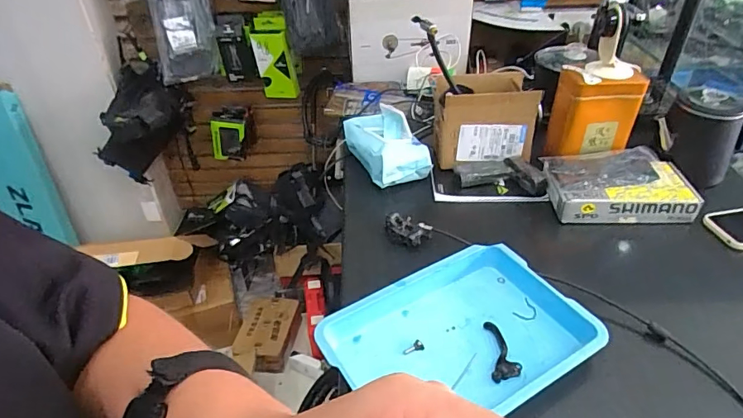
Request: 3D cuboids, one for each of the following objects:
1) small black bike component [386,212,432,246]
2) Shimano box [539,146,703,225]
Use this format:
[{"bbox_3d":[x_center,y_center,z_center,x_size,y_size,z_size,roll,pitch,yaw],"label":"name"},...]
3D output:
[{"bbox_3d":[0.061,0.035,0.787,0.076,0.048,0.028,10,39,14],"label":"small black bike component"},{"bbox_3d":[0.447,-0.045,0.858,0.244,0.066,0.146,0,38,2],"label":"Shimano box"}]

